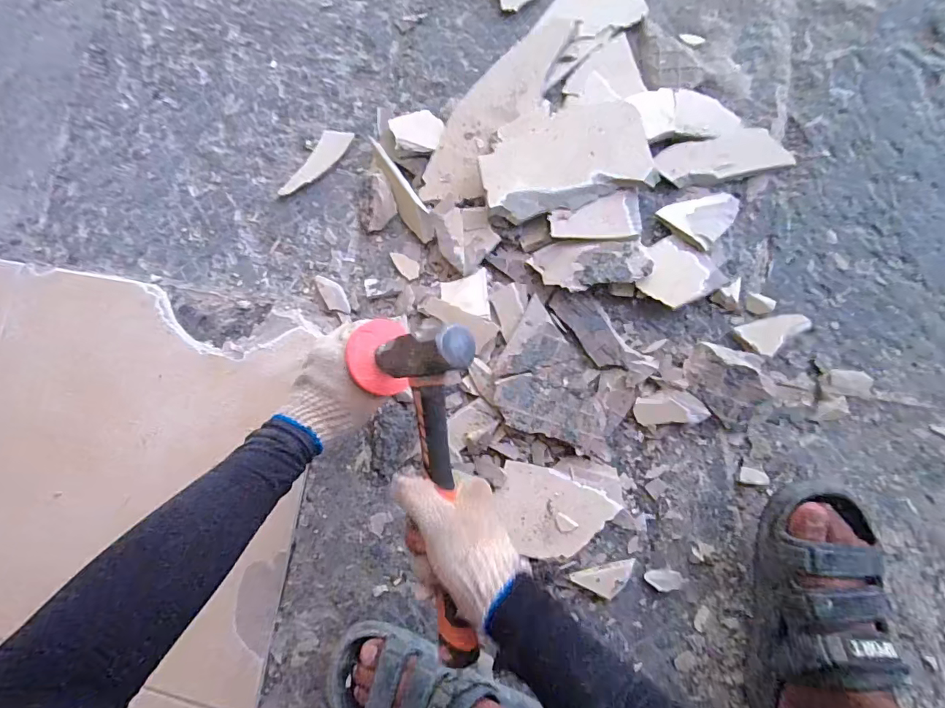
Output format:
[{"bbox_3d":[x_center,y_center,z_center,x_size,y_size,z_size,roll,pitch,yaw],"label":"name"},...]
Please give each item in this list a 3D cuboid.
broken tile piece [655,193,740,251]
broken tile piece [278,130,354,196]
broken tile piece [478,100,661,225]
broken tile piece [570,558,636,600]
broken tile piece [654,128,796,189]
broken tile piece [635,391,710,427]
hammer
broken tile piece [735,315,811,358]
[{"bbox_3d":[0.264,-0.165,0.534,0.069,0.015,0.074,44,91,10],"label":"broken tile piece"},{"bbox_3d":[-0.211,-0.256,0.628,0.039,0.009,0.119,39,90,10],"label":"broken tile piece"},{"bbox_3d":[0.106,-0.233,0.551,0.189,0.028,0.125,-13,82,7],"label":"broken tile piece"},{"bbox_3d":[0.148,0.252,0.516,0.070,0.013,0.032,-13,82,6],"label":"broken tile piece"},{"bbox_3d":[0.291,-0.230,0.541,0.140,0.010,0.056,-10,82,7],"label":"broken tile piece"},{"bbox_3d":[0.221,0.061,0.516,0.077,0.007,0.034,-5,83,8],"label":"broken tile piece"},{"bbox_3d":[-0.034,0.120,0.385,0.089,0.058,0.275,-5,86,7],"label":"hammer"},{"bbox_3d":[0.333,-0.021,0.510,0.073,0.014,0.038,-14,82,6],"label":"broken tile piece"}]

